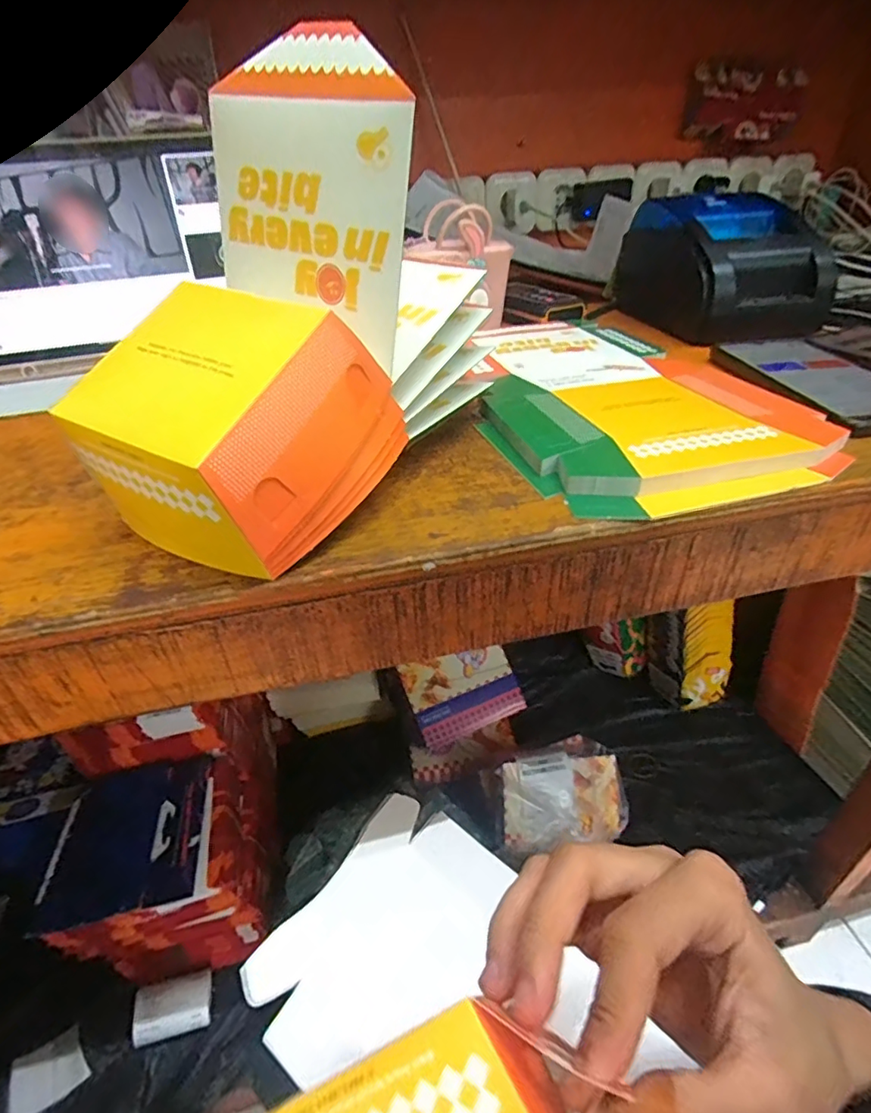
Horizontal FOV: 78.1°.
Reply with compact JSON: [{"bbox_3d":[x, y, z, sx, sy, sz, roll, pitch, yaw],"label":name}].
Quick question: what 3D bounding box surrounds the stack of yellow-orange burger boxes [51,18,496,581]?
[{"bbox_3d":[-0.066,-0.113,0.254,0.103,0.174,0.206,14,39,23],"label":"stack of yellow-orange burger boxes"}]

